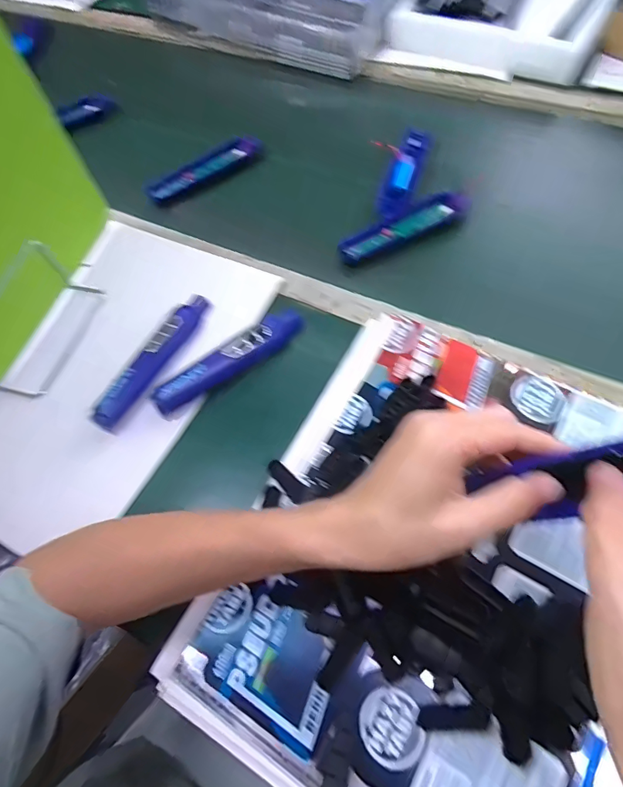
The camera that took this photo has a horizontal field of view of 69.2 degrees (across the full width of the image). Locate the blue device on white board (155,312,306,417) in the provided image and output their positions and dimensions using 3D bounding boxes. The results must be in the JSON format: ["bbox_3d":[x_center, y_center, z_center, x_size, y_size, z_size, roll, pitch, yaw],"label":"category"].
[{"bbox_3d":[-0.084,-0.034,0.466,0.166,0.032,0.034,-33,67,-12],"label":"blue device on white board"}]

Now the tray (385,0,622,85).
[{"bbox_3d":[0.338,-0.641,0.720,0.290,0.074,0.386,30,69,17],"label":"tray"}]

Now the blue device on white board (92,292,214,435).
[{"bbox_3d":[-0.166,-0.039,0.472,0.032,0.023,0.171,25,68,14],"label":"blue device on white board"}]

